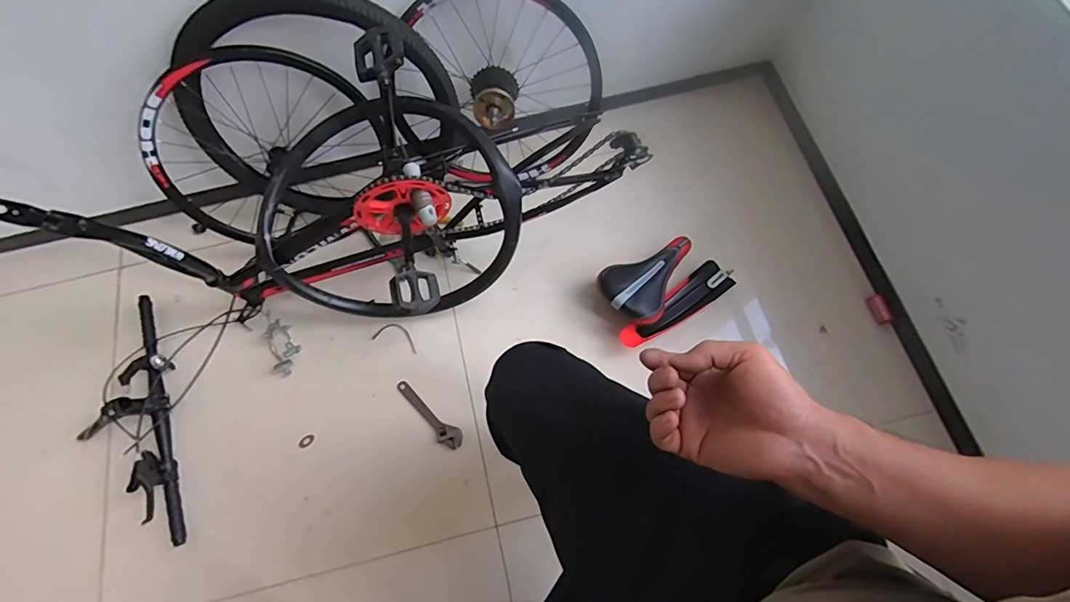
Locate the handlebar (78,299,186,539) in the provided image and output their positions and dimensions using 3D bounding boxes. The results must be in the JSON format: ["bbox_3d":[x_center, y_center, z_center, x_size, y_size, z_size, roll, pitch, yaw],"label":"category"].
[{"bbox_3d":[-0.874,0.249,1.045,0.166,0.076,0.558,-16,70,-3],"label":"handlebar"}]

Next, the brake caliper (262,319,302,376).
[{"bbox_3d":[-0.572,0.098,1.086,0.081,0.057,0.120,-29,71,-8],"label":"brake caliper"}]

